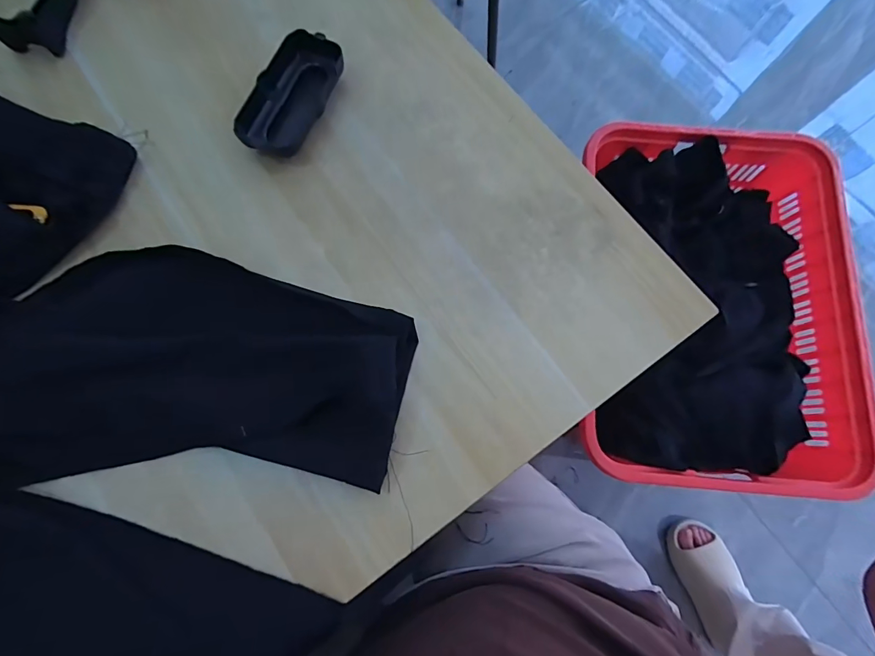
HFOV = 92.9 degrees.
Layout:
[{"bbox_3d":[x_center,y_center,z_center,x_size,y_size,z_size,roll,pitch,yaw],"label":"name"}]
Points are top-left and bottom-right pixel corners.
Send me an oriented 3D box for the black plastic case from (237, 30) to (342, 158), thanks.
[{"bbox_3d":[-0.124,-0.193,0.349,0.050,0.028,0.107,27,78,7],"label":"black plastic case"}]

